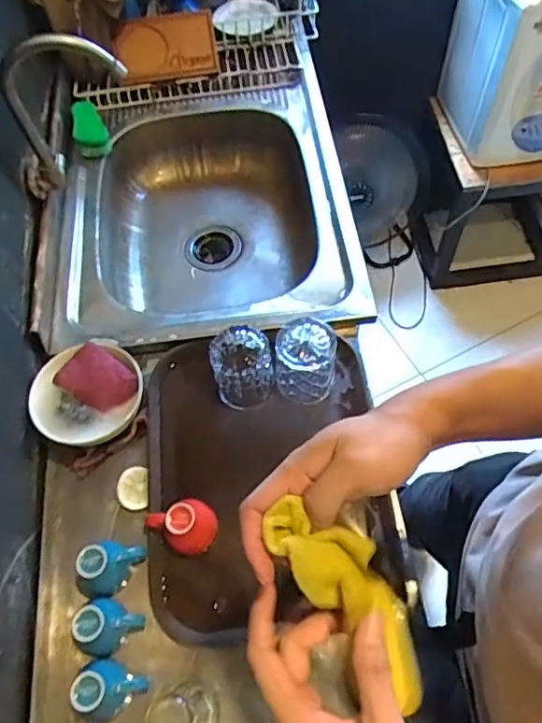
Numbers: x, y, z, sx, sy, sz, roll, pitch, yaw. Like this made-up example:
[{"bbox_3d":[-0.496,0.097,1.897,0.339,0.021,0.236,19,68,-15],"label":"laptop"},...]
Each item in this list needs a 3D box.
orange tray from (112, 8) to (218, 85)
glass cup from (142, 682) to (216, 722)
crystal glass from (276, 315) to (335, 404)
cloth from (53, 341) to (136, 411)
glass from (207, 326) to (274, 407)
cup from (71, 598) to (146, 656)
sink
[{"bbox_3d":[-0.202,-0.601,1.071,0.188,0.025,0.116,-6,103,3],"label":"orange tray"},{"bbox_3d":[-0.090,0.374,0.581,0.065,0.092,0.061,-2,60,3],"label":"glass cup"},{"bbox_3d":[0.047,0.001,0.758,0.077,0.086,0.079,7,61,7],"label":"crystal glass"},{"bbox_3d":[-0.233,0.026,0.759,0.090,0.024,0.074,41,92,-9],"label":"cloth"},{"bbox_3d":[-0.038,0.010,0.771,0.080,0.090,0.077,-2,60,3],"label":"glass"},{"bbox_3d":[-0.183,0.303,0.635,0.065,0.058,0.058,11,62,9],"label":"cup"},{"bbox_3d":[-0.118,-0.253,1.023,0.451,0.174,0.566,-4,60,1],"label":"sink"}]

